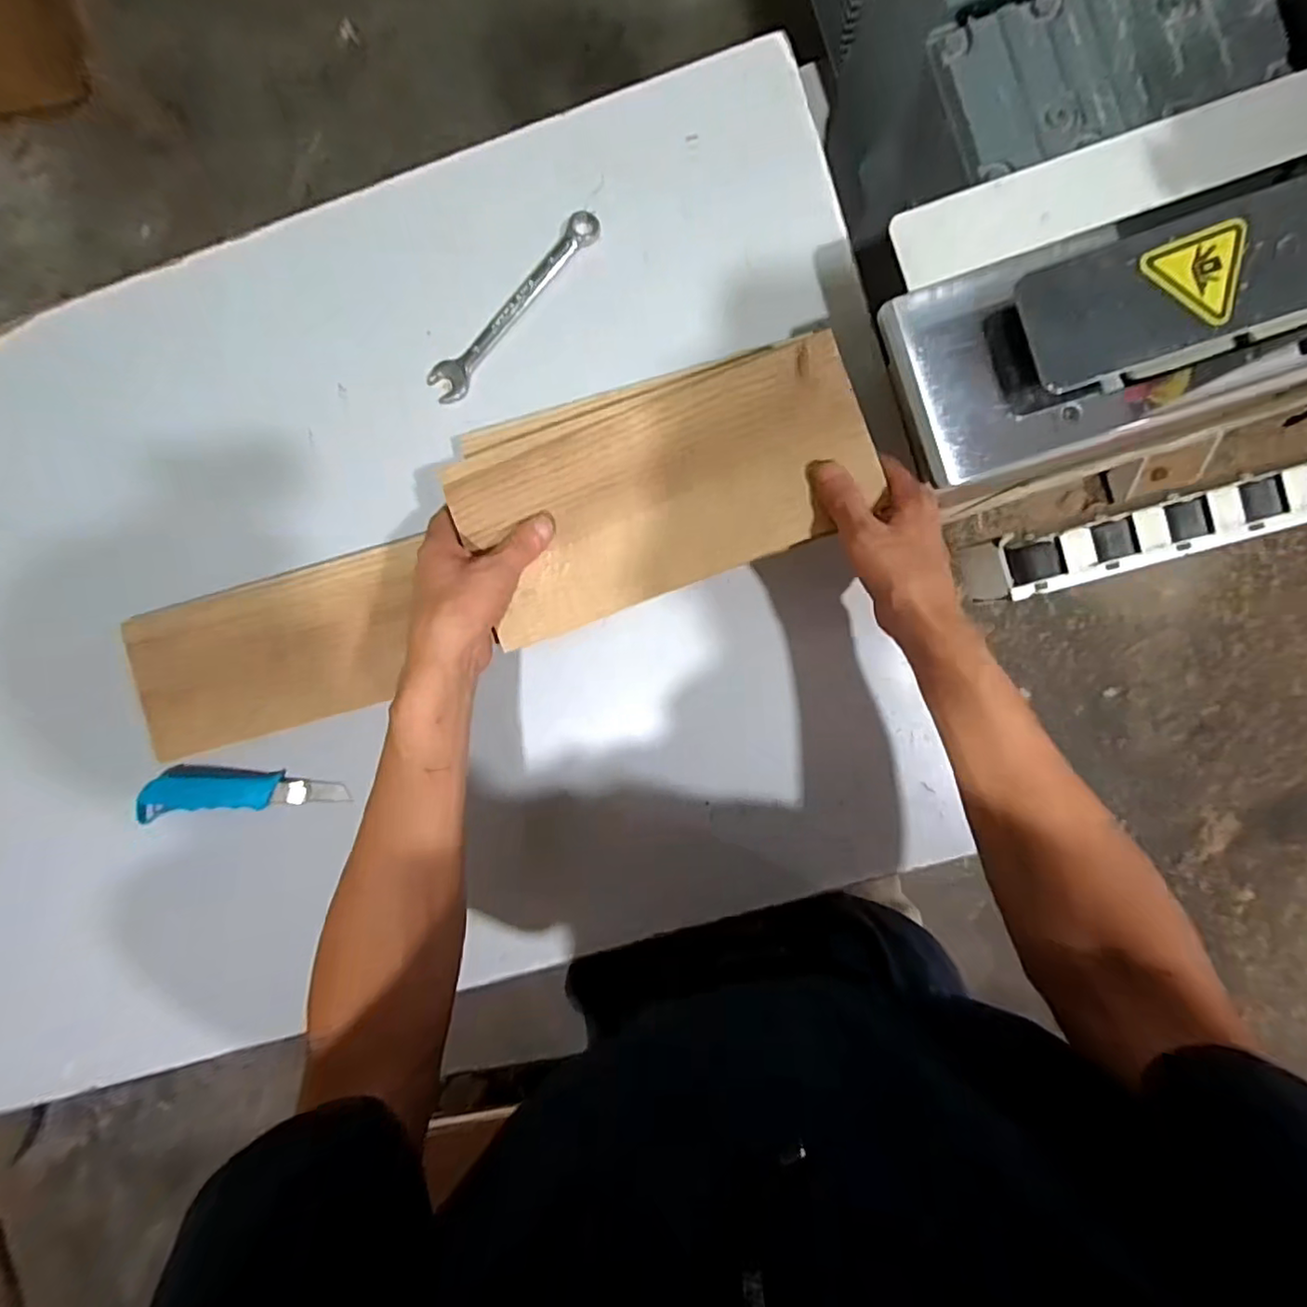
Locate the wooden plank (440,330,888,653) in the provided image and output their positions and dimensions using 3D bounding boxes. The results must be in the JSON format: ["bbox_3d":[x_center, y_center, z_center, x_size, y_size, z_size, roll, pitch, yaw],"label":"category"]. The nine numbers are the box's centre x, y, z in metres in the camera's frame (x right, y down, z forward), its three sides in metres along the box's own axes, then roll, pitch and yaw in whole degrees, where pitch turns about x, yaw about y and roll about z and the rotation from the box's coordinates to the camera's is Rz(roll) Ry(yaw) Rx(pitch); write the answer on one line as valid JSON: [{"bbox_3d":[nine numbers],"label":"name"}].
[{"bbox_3d":[0.007,-0.120,0.447,0.292,0.020,0.141,-20,91,4],"label":"wooden plank"}]

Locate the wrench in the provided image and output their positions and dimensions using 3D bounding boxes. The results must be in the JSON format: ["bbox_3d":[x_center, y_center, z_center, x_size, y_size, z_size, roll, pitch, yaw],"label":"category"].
[{"bbox_3d":[-0.116,-0.292,0.521,0.194,0.012,0.031,-44,89,4],"label":"wrench"}]

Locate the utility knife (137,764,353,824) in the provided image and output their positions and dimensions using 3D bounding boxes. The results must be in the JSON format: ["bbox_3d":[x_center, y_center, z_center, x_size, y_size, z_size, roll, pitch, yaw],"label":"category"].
[{"bbox_3d":[-0.371,0.120,0.554,0.177,0.020,0.046,-6,92,3],"label":"utility knife"}]

